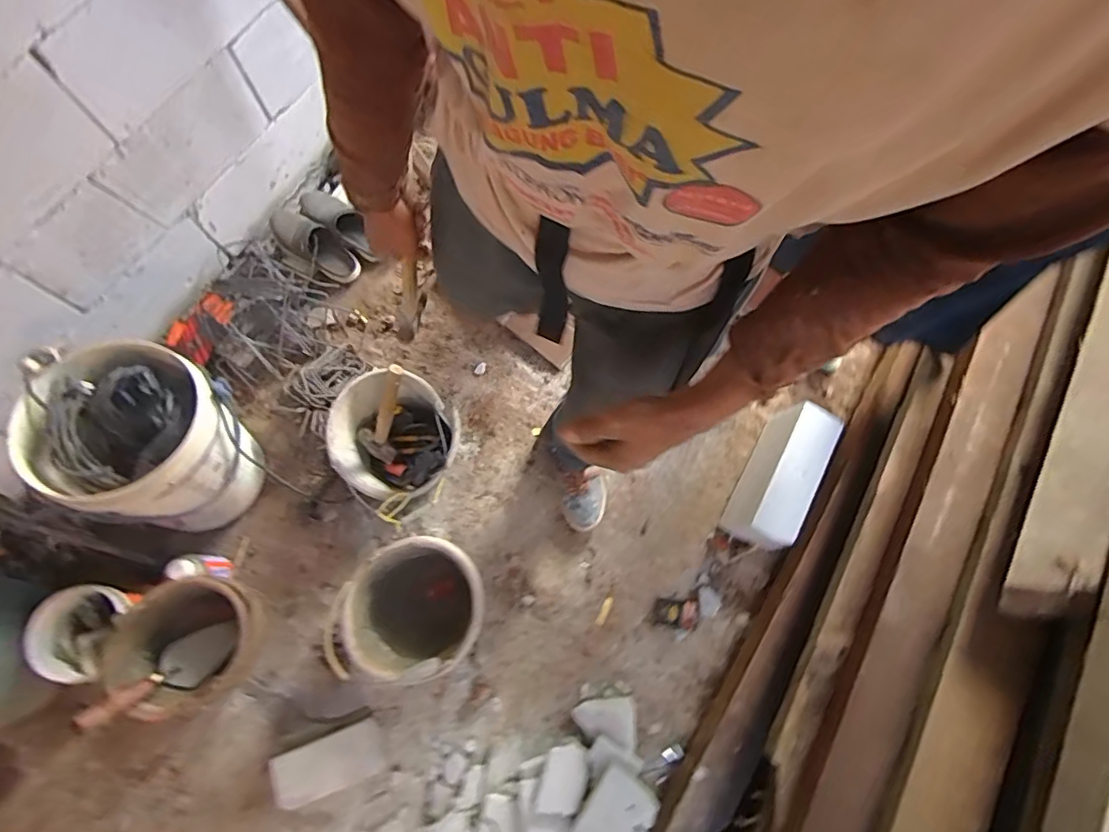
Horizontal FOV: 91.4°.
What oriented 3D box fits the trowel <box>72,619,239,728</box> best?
[{"bbox_3d":[-0.737,0.489,1.030,0.091,0.287,0.049,41,113,9],"label":"trowel"}]

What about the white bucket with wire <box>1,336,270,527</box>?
[{"bbox_3d":[-0.827,0.040,1.133,0.355,0.396,0.313,31,75,6],"label":"white bucket with wire"}]

